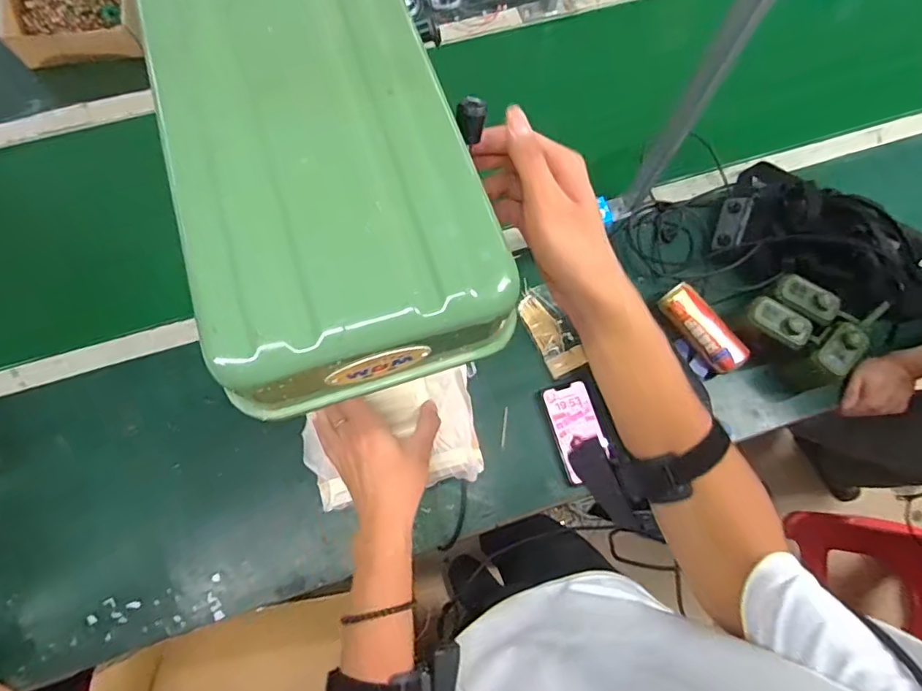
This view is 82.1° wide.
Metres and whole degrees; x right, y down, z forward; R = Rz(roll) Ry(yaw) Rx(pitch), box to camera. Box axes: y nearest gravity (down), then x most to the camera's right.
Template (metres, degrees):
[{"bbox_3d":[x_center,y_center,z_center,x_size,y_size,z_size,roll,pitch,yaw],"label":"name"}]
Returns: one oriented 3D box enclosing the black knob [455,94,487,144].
[{"bbox_3d":[0.006,-0.145,0.336,0.018,0.026,0.017,3,35,0],"label":"black knob"}]

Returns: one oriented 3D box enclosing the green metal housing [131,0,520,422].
[{"bbox_3d":[-0.091,-0.153,0.284,0.137,0.058,0.367,-18,75,-6],"label":"green metal housing"}]

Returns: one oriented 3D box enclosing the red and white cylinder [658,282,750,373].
[{"bbox_3d":[0.364,-0.025,0.798,0.049,0.045,0.147,-37,78,-11],"label":"red and white cylinder"}]

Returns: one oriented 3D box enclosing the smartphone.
[{"bbox_3d":[0.168,0.123,0.767,0.069,0.004,0.137,-20,72,12],"label":"smartphone"}]

